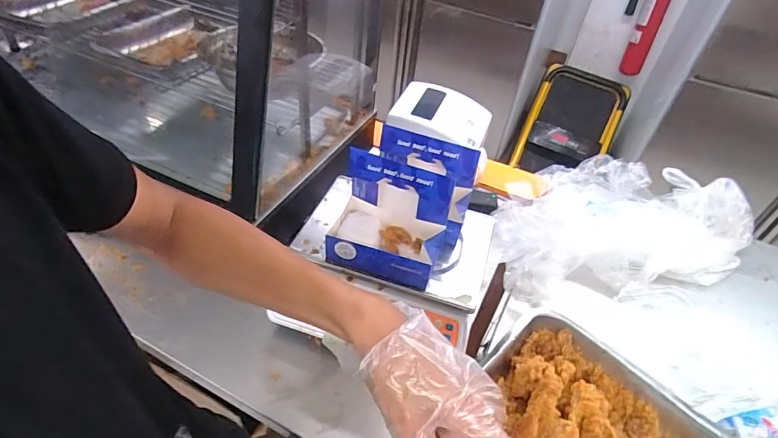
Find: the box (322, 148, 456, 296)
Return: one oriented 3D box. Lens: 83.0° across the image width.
[{"bbox_3d":[0.002,0.002,0.704,0.184,0.150,0.112,17,43,12],"label":"box"}]

